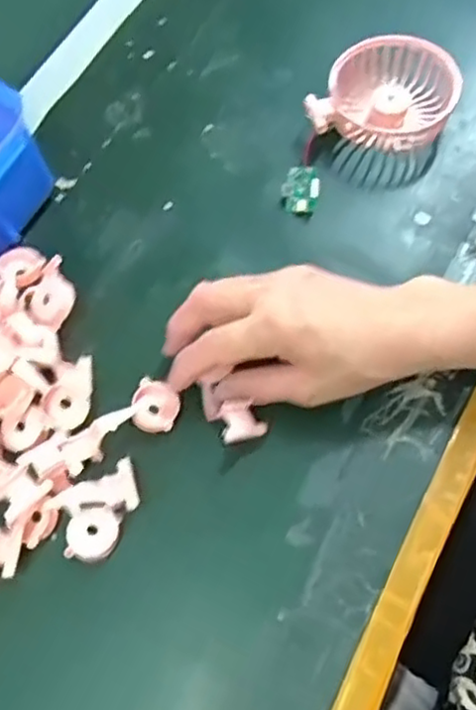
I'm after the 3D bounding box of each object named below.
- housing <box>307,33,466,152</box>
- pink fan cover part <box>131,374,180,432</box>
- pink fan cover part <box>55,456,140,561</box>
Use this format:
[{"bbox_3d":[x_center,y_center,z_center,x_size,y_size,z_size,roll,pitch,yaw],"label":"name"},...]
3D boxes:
[{"bbox_3d":[0.107,-0.190,0.503,0.104,0.041,0.082,6,66,8],"label":"housing"},{"bbox_3d":[-0.051,0.031,0.422,0.029,0.009,0.030,-1,64,3],"label":"pink fan cover part"},{"bbox_3d":[-0.079,0.092,0.398,0.048,0.012,0.047,-20,65,-4],"label":"pink fan cover part"}]

